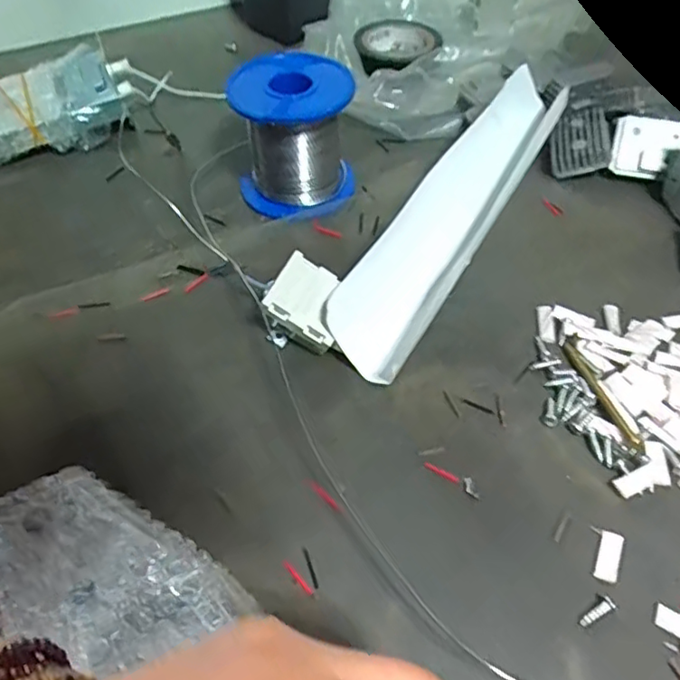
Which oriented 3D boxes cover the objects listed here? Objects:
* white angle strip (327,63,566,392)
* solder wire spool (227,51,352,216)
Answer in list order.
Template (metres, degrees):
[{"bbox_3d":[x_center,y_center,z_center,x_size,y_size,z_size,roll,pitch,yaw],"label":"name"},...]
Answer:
[{"bbox_3d":[0.064,-0.073,0.315,0.044,0.011,0.221,47,59,-16],"label":"white angle strip"},{"bbox_3d":[-0.025,-0.111,0.332,0.062,0.066,0.062,-4,53,-3],"label":"solder wire spool"}]

